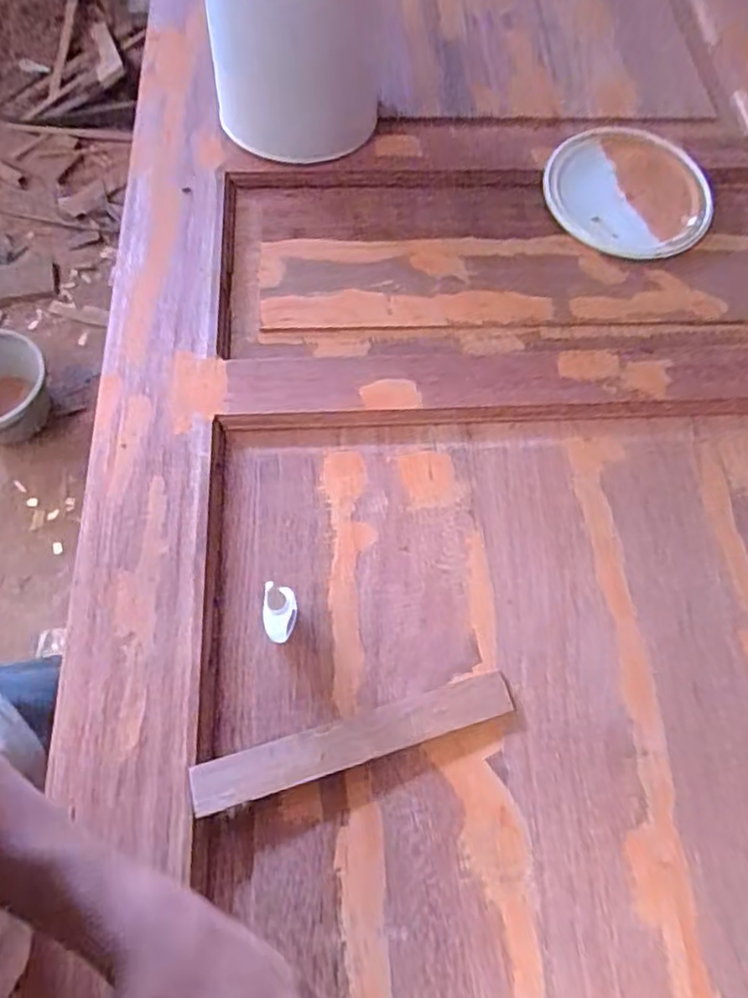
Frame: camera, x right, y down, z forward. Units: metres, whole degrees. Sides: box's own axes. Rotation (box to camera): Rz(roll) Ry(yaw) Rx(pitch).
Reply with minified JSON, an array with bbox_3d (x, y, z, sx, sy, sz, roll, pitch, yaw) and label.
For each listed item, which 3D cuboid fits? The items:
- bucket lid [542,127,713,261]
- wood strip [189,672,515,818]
[{"bbox_3d":[0.279,-0.341,0.734,0.174,0.013,0.184,1,64,-2],"label":"bucket lid"},{"bbox_3d":[-0.012,0.172,0.479,0.231,0.014,0.033,-15,66,-9],"label":"wood strip"}]

